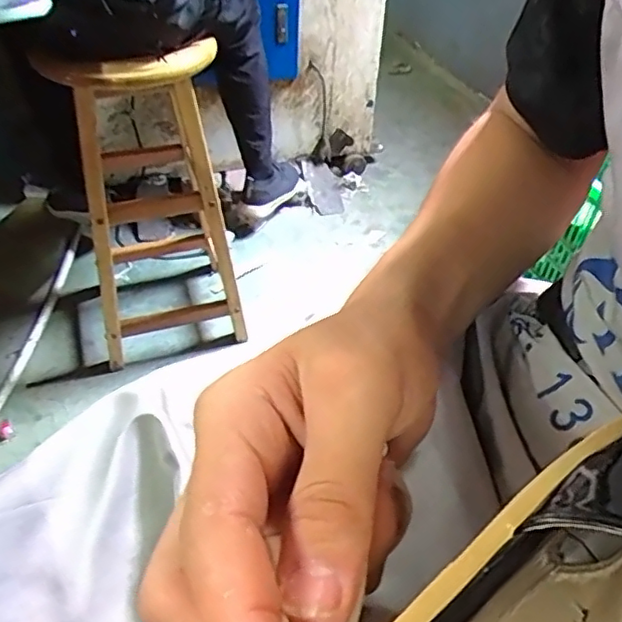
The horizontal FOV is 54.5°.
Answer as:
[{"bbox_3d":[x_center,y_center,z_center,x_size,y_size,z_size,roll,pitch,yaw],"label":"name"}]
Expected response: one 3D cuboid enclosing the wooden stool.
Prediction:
[{"bbox_3d":[-0.278,-0.205,1.133,0.265,0.617,0.331,-3,44,-6],"label":"wooden stool"}]

